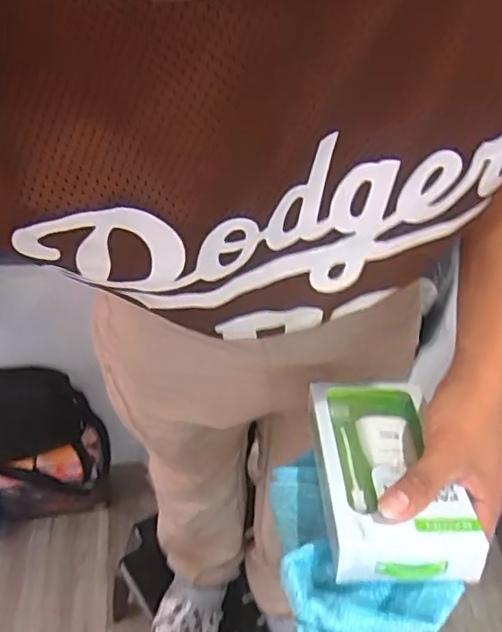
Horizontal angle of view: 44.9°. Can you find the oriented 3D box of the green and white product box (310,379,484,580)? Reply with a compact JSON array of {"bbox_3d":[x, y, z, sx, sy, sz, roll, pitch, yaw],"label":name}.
[{"bbox_3d":[0.093,0.114,0.435,0.087,0.041,0.163,1,32,-4],"label":"green and white product box"}]

